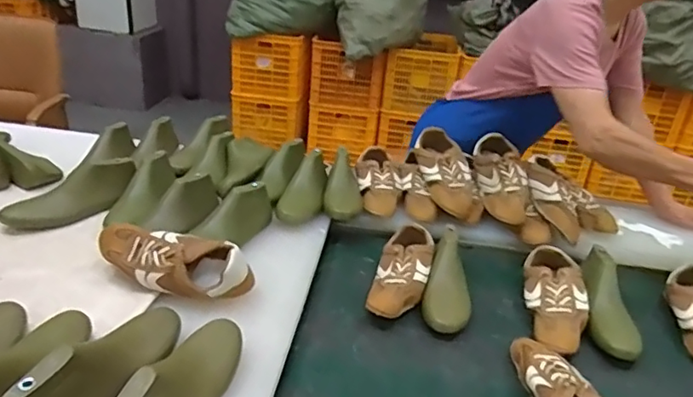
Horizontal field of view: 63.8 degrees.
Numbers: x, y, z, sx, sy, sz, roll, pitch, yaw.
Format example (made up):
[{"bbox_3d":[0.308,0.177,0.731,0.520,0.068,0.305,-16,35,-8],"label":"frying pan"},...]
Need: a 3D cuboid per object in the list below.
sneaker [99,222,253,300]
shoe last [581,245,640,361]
[{"bbox_3d":[-0.288,0.103,0.941,0.251,0.078,0.083,11,28,14],"label":"sneaker"},{"bbox_3d":[0.488,0.186,1.034,0.087,0.081,0.258,9,28,10],"label":"shoe last"}]

